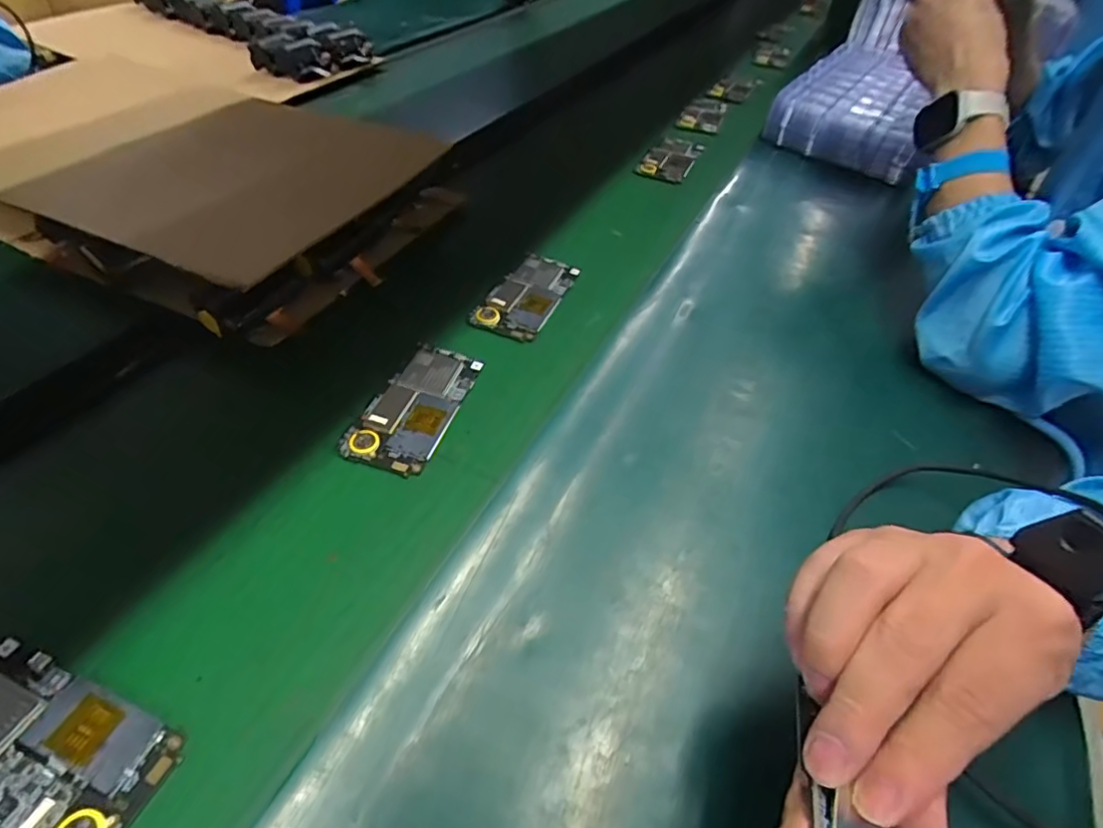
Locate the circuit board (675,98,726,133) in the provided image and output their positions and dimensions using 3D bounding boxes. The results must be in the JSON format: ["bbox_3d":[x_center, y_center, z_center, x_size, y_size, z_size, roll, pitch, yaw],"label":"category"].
[{"bbox_3d":[0.239,-0.467,0.900,0.058,0.015,0.138,20,54,14],"label":"circuit board"}]

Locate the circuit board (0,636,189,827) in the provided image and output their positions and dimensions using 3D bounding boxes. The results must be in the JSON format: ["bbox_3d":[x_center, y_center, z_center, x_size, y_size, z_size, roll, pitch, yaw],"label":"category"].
[{"bbox_3d":[-0.244,0.158,0.272,0.125,0.008,0.065,19,54,14],"label":"circuit board"}]

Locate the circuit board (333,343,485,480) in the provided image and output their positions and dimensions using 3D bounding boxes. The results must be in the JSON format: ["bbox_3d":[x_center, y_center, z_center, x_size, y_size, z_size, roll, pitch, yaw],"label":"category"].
[{"bbox_3d":[-0.102,-0.008,0.441,0.063,0.008,0.123,17,54,12],"label":"circuit board"}]

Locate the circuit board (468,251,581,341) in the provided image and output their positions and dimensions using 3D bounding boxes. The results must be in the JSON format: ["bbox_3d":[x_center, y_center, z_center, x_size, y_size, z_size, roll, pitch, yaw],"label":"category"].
[{"bbox_3d":[-0.023,-0.115,0.544,0.063,0.008,0.122,20,54,14],"label":"circuit board"}]

